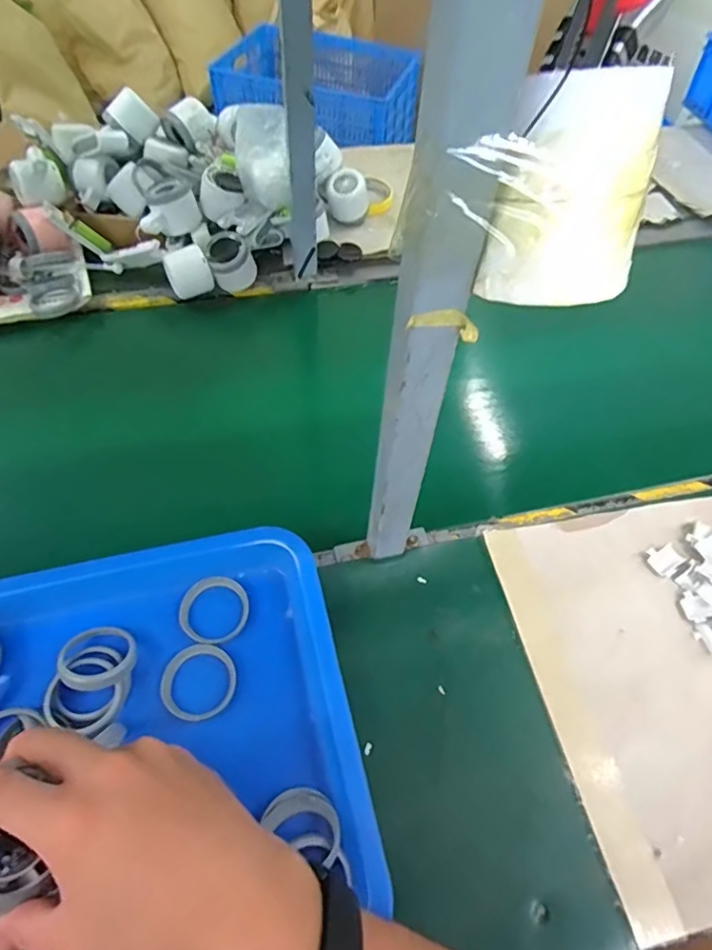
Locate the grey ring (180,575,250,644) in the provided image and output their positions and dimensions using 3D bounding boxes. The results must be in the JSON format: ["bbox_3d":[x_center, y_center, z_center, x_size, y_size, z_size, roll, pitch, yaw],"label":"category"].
[{"bbox_3d":[-0.125,0.121,0.492,0.058,0.014,0.058,1,59,-1],"label":"grey ring"}]

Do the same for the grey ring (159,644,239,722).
[{"bbox_3d":[-0.131,0.172,0.458,0.059,0.014,0.060,1,59,-1],"label":"grey ring"}]

